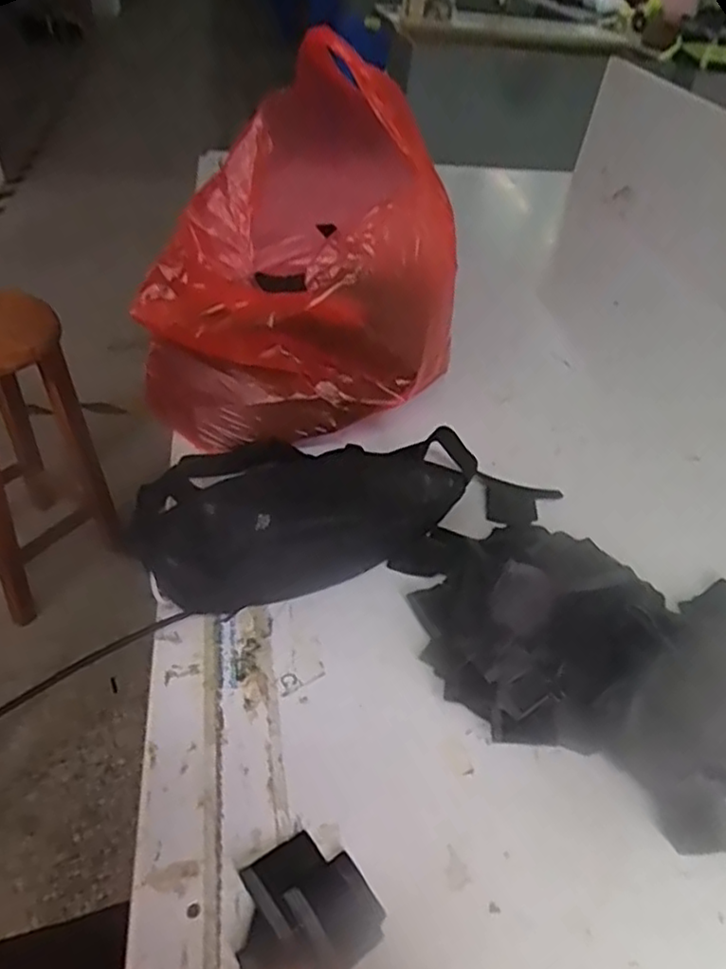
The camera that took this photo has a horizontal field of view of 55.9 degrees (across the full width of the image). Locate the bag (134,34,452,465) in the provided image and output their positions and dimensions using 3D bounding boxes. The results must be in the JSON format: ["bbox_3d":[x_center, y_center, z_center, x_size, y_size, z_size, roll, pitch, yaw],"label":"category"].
[{"bbox_3d":[-0.088,-0.235,0.729,0.265,0.329,0.316,-21,48,-29],"label":"bag"}]

